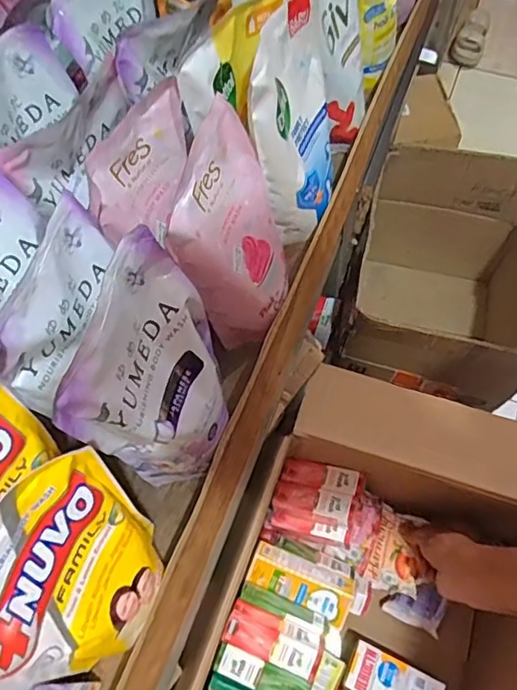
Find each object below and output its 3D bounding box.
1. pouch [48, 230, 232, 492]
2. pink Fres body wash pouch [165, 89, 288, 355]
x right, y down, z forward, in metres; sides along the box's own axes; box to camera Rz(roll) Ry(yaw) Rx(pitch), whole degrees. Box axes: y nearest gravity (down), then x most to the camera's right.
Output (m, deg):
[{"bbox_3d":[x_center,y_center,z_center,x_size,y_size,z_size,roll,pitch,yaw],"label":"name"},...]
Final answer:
[{"bbox_3d":[-0.061,0.025,0.380,0.066,0.172,0.128,10,63,6],"label":"pouch"},{"bbox_3d":[-0.013,-0.083,0.443,0.070,0.169,0.118,8,63,5],"label":"pink Fres body wash pouch"}]

